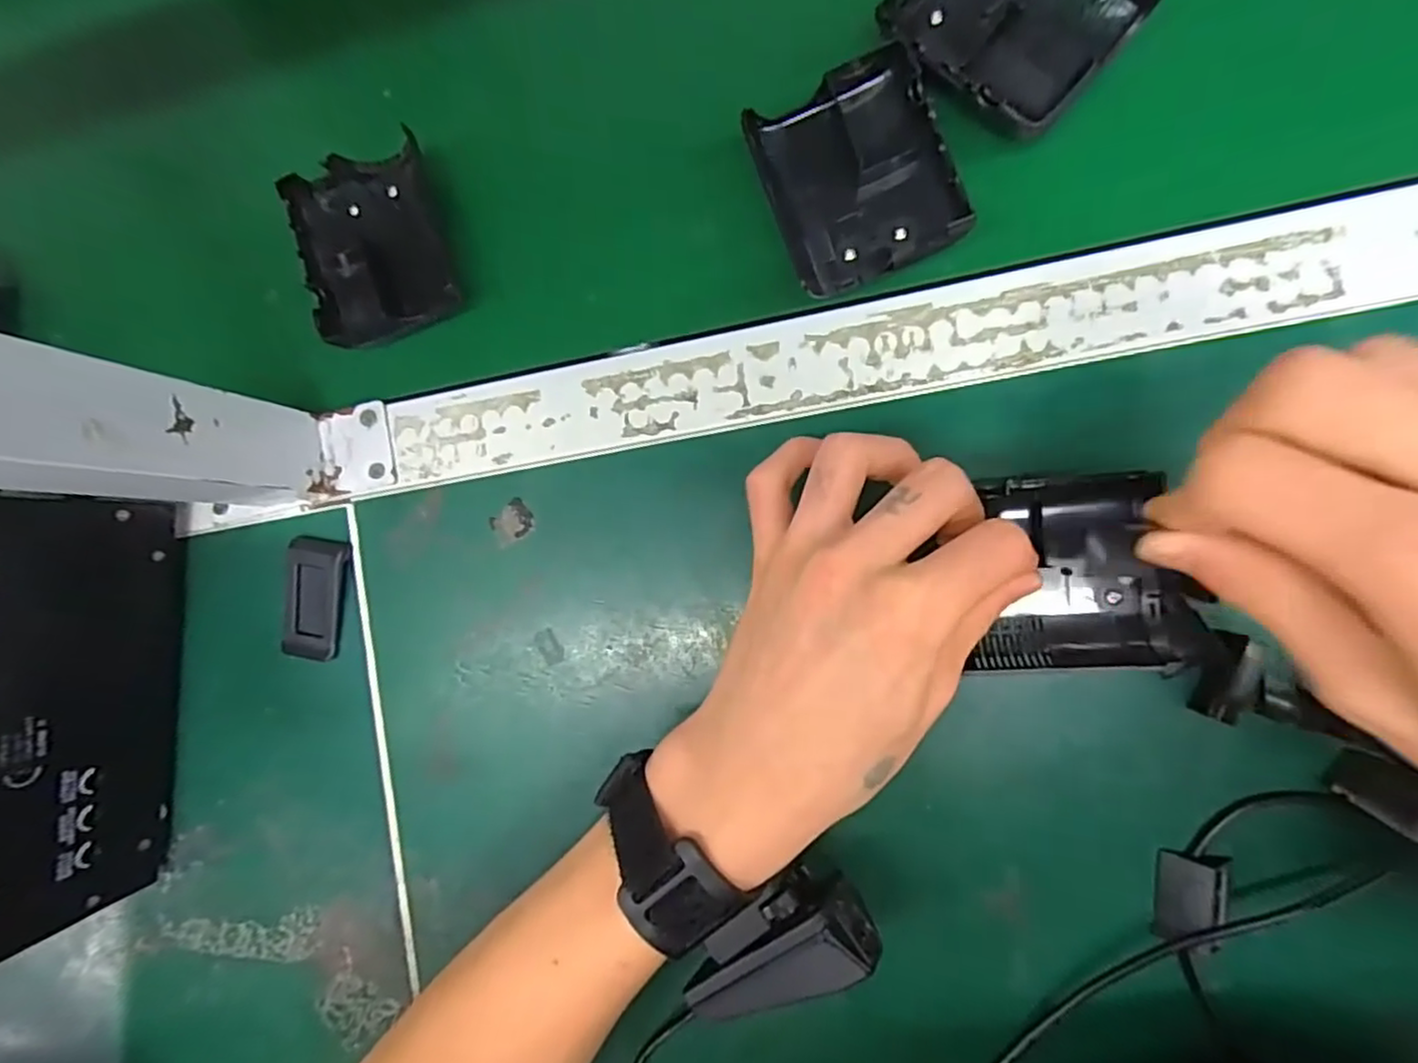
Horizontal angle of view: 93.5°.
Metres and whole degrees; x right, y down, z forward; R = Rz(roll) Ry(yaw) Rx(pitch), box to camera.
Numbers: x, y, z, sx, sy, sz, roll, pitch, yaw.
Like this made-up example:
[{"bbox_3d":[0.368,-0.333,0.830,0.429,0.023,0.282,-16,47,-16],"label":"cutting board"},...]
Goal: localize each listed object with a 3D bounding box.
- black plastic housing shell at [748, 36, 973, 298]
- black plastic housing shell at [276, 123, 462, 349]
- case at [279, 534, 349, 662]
[{"bbox_3d":[0.058,-0.139,0.265,0.066,0.019,0.077,-19,87,9],"label":"black plastic housing shell"},{"bbox_3d":[-0.149,-0.127,0.302,0.064,0.022,0.083,-17,87,9],"label":"black plastic housing shell"},{"bbox_3d":[-0.184,0.032,0.312,0.029,0.006,0.055,9,91,10],"label":"case"}]

